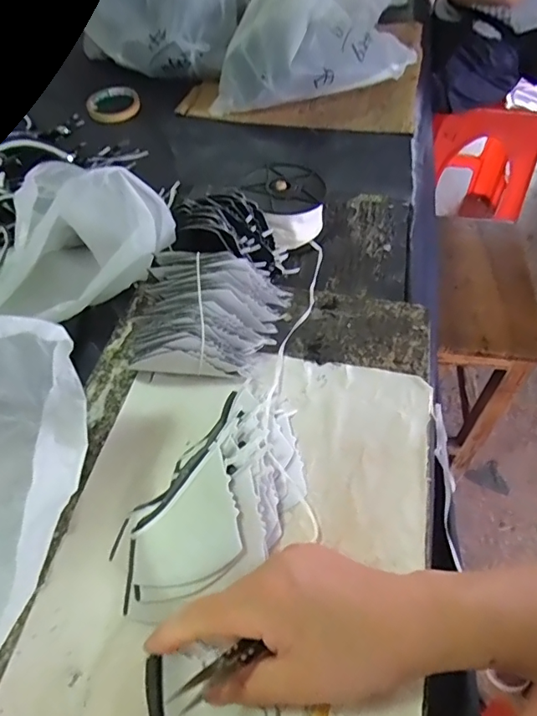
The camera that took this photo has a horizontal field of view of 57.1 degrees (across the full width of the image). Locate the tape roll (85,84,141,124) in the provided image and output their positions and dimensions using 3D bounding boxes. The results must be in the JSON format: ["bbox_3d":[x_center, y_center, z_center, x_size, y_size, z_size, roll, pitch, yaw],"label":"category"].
[{"bbox_3d":[-0.253,-0.416,0.804,0.085,0.014,0.093,-5,53,-4],"label":"tape roll"}]

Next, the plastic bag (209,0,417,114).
[{"bbox_3d":[0.101,-0.565,0.828,0.263,0.159,0.425,14,54,10],"label":"plastic bag"}]

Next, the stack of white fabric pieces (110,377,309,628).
[{"bbox_3d":[-0.028,0.090,0.353,0.095,0.051,0.197,26,57,19],"label":"stack of white fabric pieces"}]

